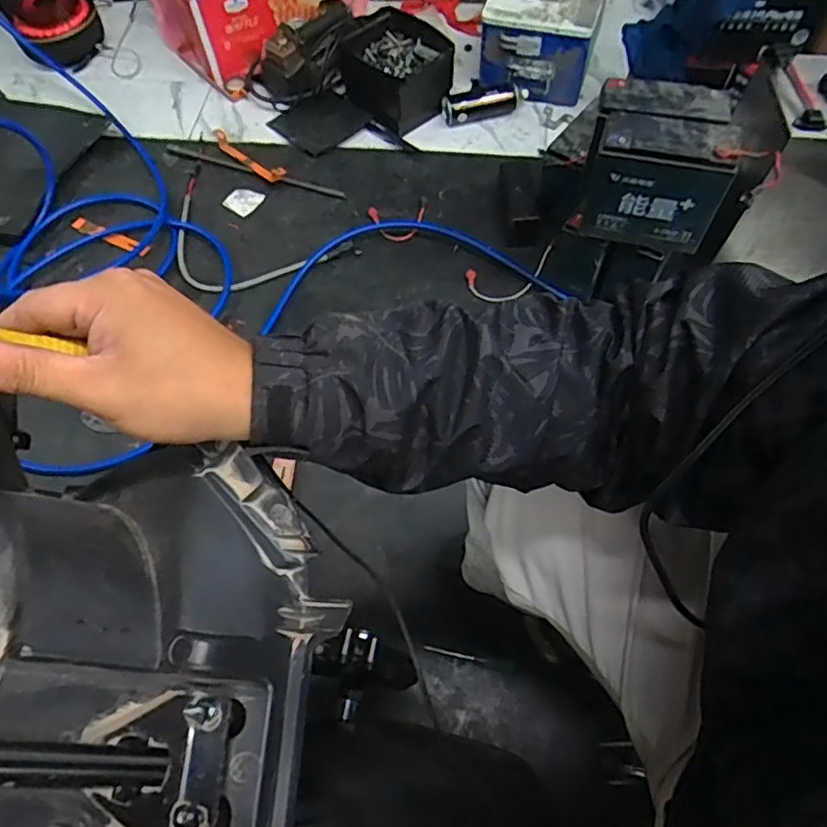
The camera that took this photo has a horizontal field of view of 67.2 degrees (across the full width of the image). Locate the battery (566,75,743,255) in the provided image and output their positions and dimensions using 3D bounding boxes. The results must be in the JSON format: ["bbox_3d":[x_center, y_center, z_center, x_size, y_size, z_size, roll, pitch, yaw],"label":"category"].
[{"bbox_3d":[0.354,-0.366,0.926,0.185,0.172,0.140,7,62,6],"label":"battery"}]

